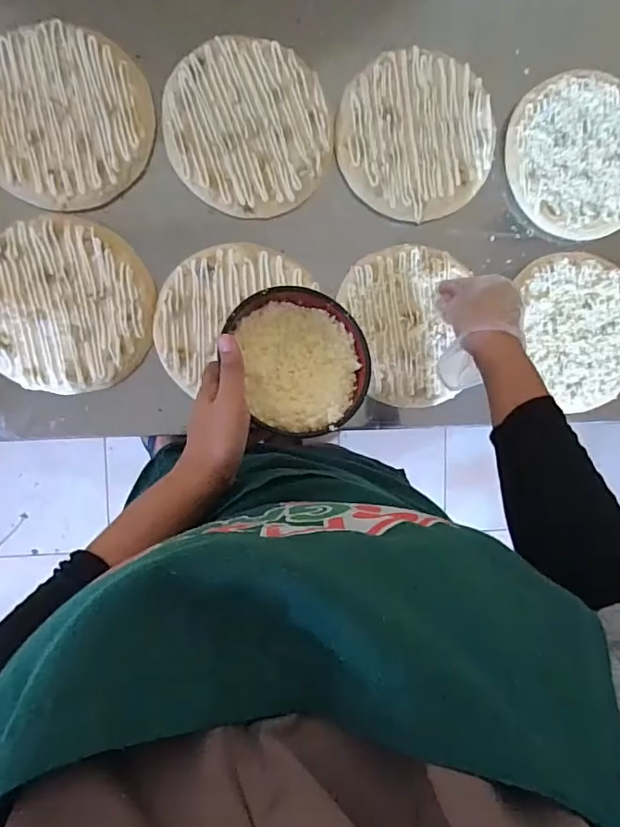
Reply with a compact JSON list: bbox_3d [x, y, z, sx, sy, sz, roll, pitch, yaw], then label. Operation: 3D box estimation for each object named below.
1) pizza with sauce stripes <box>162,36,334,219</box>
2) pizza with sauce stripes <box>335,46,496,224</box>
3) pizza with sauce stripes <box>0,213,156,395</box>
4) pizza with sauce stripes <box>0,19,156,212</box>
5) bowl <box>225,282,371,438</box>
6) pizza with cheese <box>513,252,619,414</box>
[{"bbox_3d":[-0.070,-0.337,0.606,0.189,0.007,0.192,0,94,-7],"label":"pizza with sauce stripes"},{"bbox_3d":[0.133,-0.344,0.632,0.194,0.007,0.191,0,94,-7],"label":"pizza with sauce stripes"},{"bbox_3d":[-0.283,-0.125,0.595,0.191,0.019,0.194,0,94,-7],"label":"pizza with sauce stripes"},{"bbox_3d":[-0.281,-0.335,0.581,0.187,0.019,0.192,0,94,-7],"label":"pizza with sauce stripes"},{"bbox_3d":[-0.006,-0.055,0.495,0.119,0.057,0.137,-18,96,-5],"label":"bowl"},{"bbox_3d":[0.363,-0.112,0.678,0.156,0.014,0.206,-22,96,-5],"label":"pizza with cheese"}]

